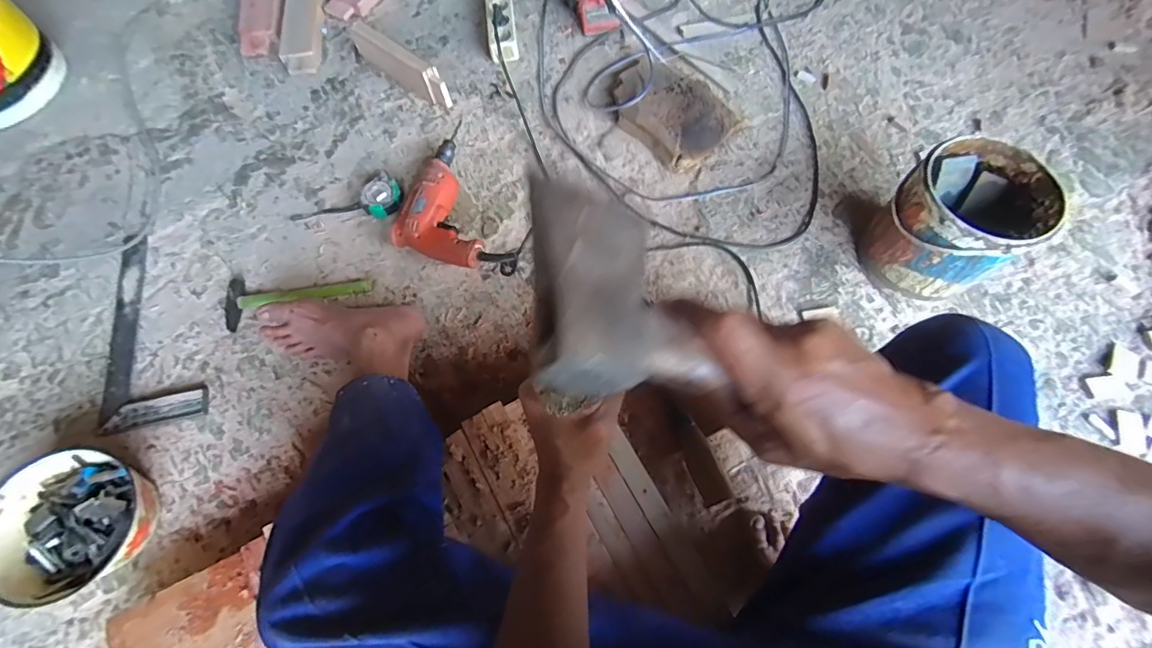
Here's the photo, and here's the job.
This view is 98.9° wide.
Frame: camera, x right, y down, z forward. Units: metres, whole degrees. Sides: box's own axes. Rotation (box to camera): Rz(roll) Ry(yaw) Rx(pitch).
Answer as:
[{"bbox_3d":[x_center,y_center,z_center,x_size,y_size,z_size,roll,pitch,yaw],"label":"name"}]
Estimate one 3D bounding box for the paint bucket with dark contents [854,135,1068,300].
[{"bbox_3d":[0.559,-0.149,0.744,0.179,0.187,0.175,0,69,1],"label":"paint bucket with dark contents"}]

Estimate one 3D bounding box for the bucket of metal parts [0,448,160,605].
[{"bbox_3d":[-0.669,0.264,0.660,0.178,0.085,0.175,0,69,1],"label":"bucket of metal parts"}]

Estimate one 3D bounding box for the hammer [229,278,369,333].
[{"bbox_3d":[-0.458,-0.043,0.814,0.237,0.018,0.084,-4,69,-1],"label":"hammer"}]

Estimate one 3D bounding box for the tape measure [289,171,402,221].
[{"bbox_3d":[-0.404,-0.206,0.864,0.197,0.038,0.089,-24,71,-8],"label":"tape measure"}]

